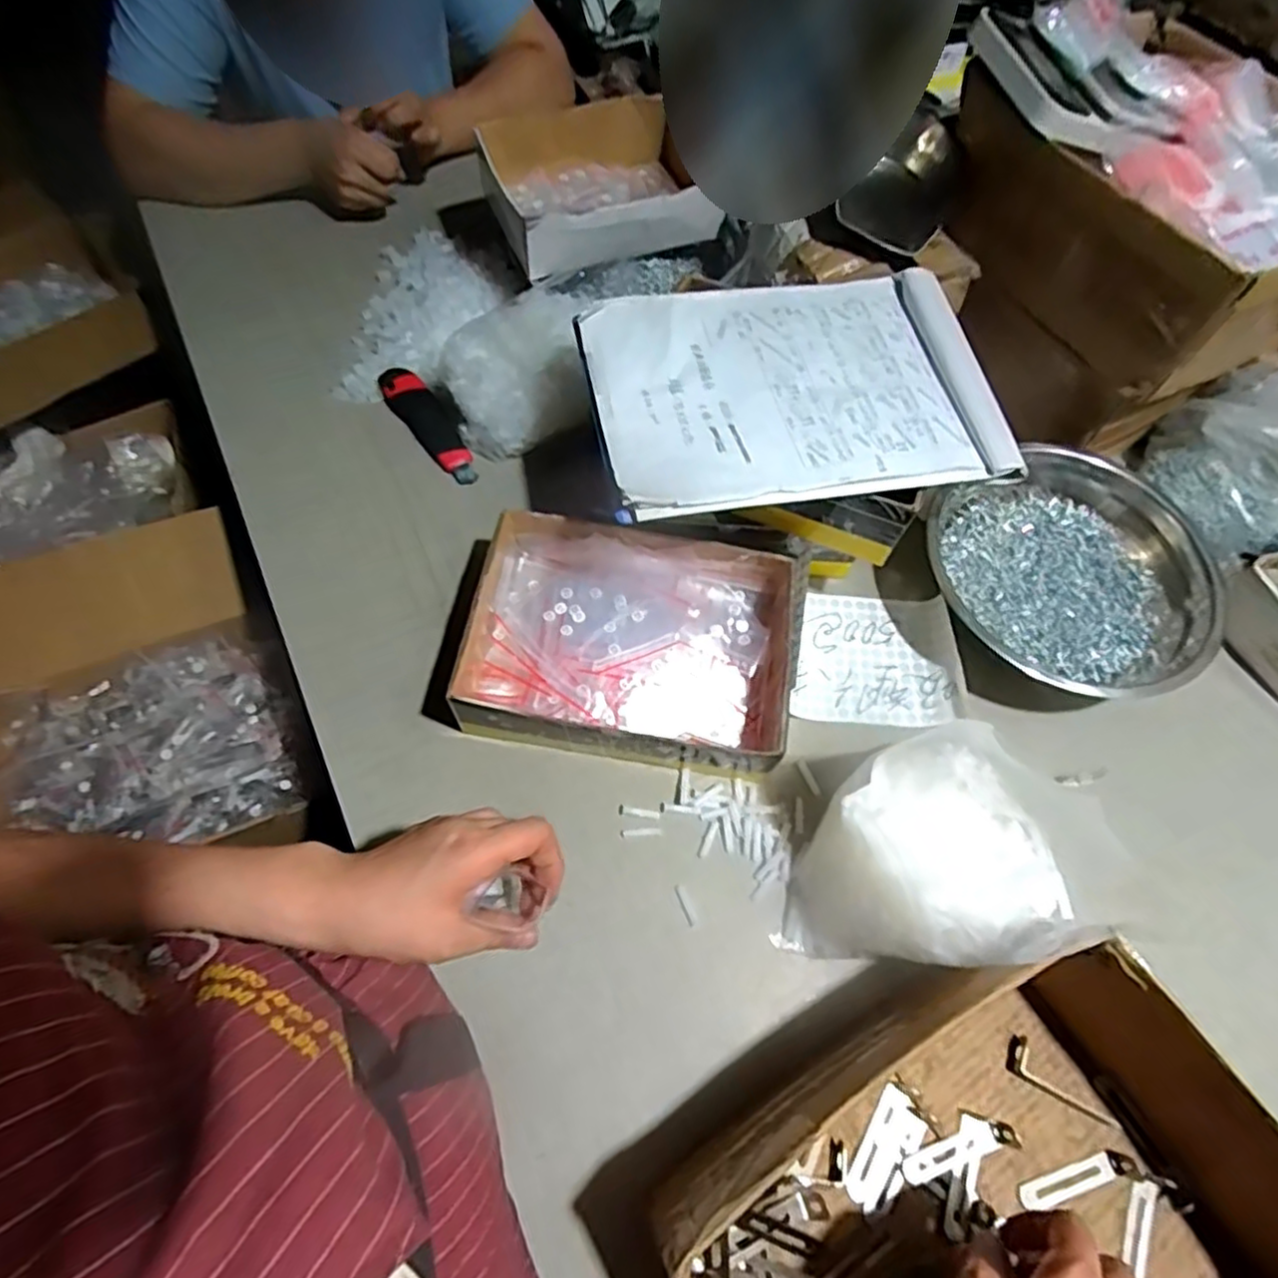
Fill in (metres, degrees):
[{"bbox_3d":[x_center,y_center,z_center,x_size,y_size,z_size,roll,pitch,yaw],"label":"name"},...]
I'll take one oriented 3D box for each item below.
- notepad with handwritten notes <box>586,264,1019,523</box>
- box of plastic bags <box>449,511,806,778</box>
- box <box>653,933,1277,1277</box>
[{"bbox_3d":[0.121,-0.204,0.551,0.312,0.012,0.224,-7,64,-7],"label":"notepad with handwritten notes"},{"bbox_3d":[-0.005,0.005,0.576,0.262,0.073,0.186,7,63,0],"label":"box of plastic bags"},{"bbox_3d":[0.213,0.354,0.389,0.311,0.118,0.258,-27,68,-16],"label":"box"}]

